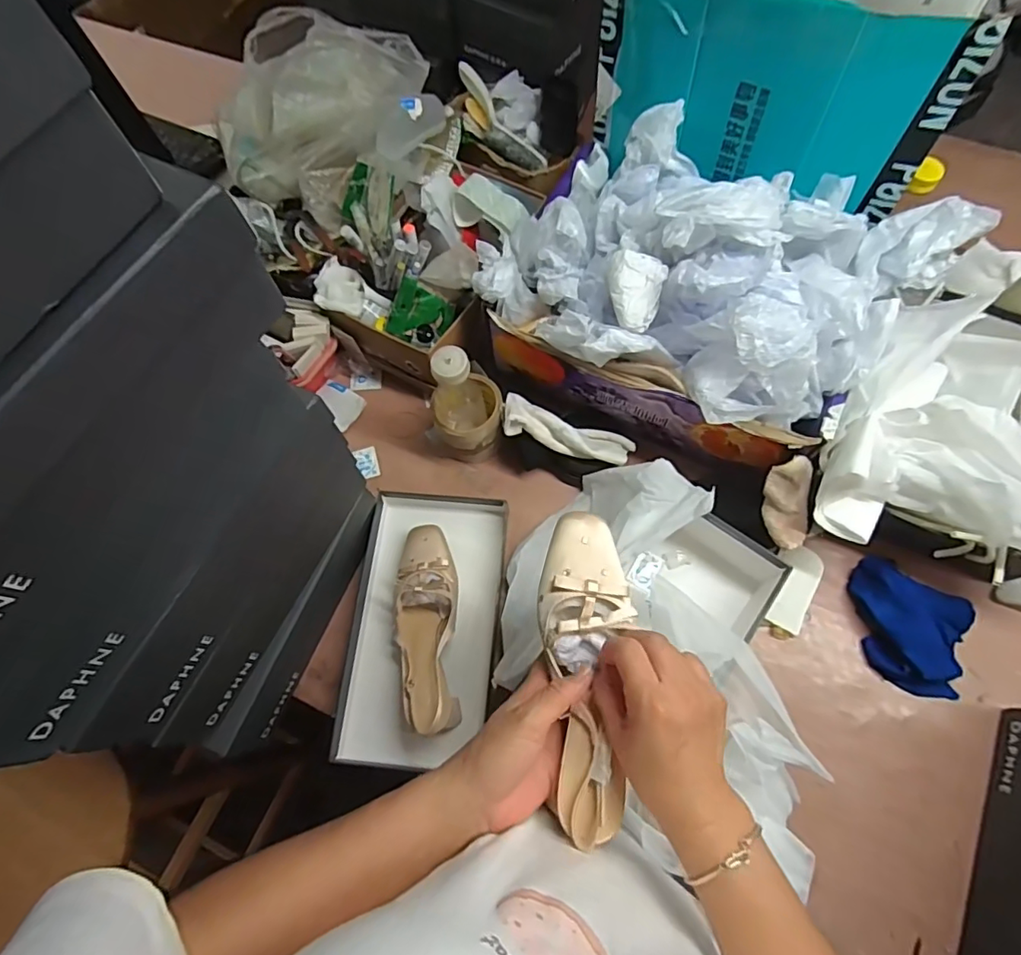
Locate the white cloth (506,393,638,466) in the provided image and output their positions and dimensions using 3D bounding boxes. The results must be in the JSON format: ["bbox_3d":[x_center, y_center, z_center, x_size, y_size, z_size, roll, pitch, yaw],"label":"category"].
[{"bbox_3d":[0.070,-0.054,0.668,0.164,0.027,0.048,18,70,-9],"label":"white cloth"}]

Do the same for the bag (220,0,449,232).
[{"bbox_3d":[-0.251,-0.494,0.741,0.325,0.131,0.258,20,71,10],"label":"bag"}]

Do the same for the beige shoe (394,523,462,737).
[{"bbox_3d":[-0.097,0.159,0.608,0.074,0.059,0.227,-6,69,1],"label":"beige shoe"}]

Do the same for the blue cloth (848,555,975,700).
[{"bbox_3d":[0.446,0.165,0.608,0.129,0.040,0.128,23,72,11],"label":"blue cloth"}]

